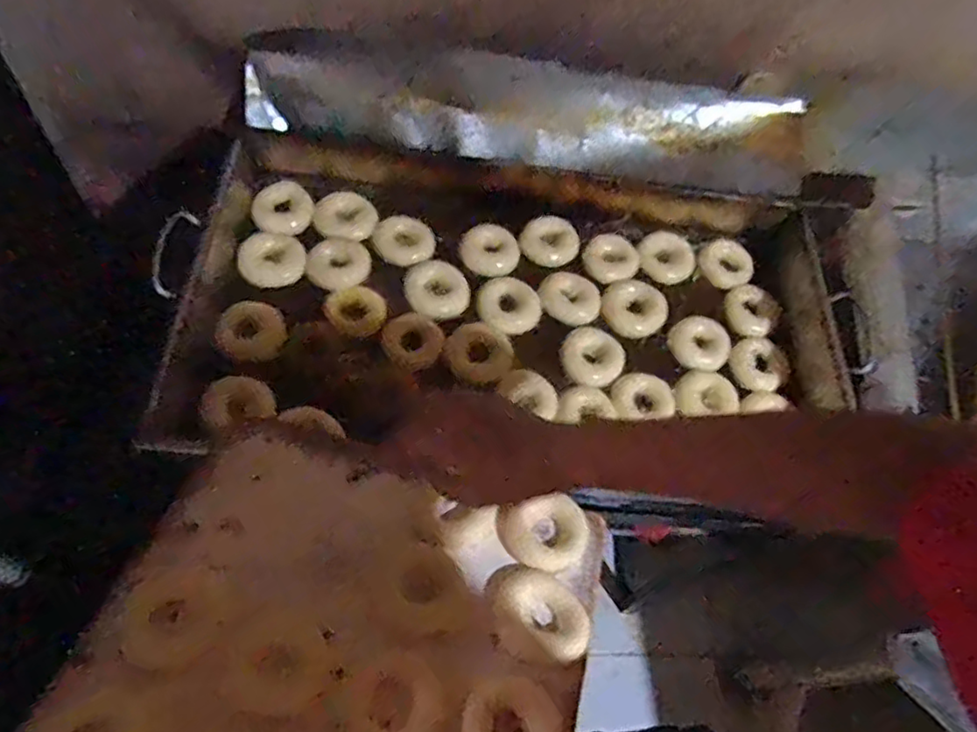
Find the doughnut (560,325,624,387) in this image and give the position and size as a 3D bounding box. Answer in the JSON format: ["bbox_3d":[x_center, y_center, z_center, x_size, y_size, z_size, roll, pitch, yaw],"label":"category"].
[{"bbox_3d":[0.147,-0.016,0.912,0.083,0.021,0.088,2,57,-3],"label":"doughnut"}]

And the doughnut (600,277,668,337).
[{"bbox_3d":[0.219,-0.089,0.961,0.095,0.034,0.079,36,62,19],"label":"doughnut"}]

